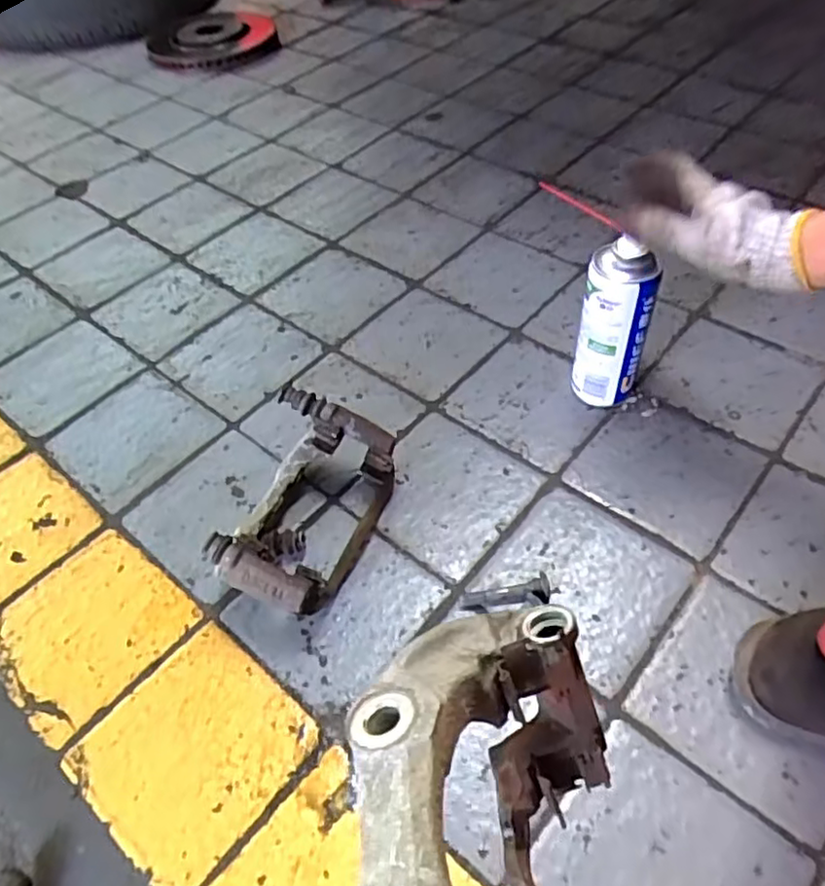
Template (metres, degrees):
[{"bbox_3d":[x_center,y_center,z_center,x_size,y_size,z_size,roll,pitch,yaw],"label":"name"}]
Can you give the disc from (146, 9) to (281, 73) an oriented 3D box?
[{"bbox_3d":[-0.411,-0.850,1.368,0.278,0.032,0.234,-27,54,-16],"label":"disc"}]

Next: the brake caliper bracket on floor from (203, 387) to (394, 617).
[{"bbox_3d":[-0.097,0.056,0.583,0.110,0.087,0.188,16,55,16],"label":"brake caliper bracket on floor"}]

